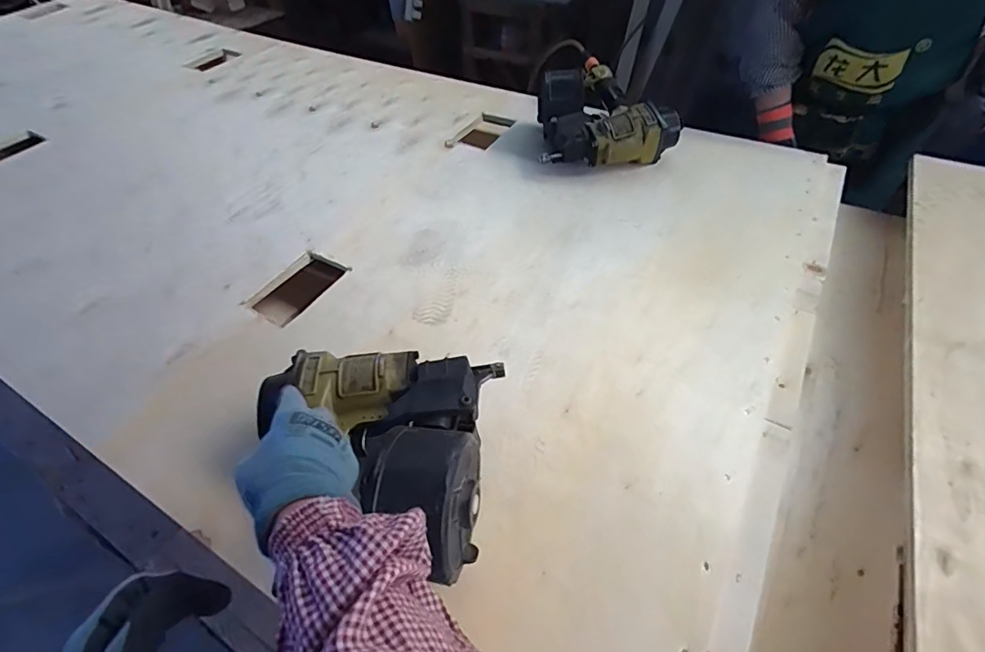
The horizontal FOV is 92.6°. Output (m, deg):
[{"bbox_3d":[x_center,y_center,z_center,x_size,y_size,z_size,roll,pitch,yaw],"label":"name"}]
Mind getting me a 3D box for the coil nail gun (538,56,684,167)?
[{"bbox_3d":[0.236,-0.451,0.984,0.272,0.131,0.274,0,50,4],"label":"coil nail gun"}]

